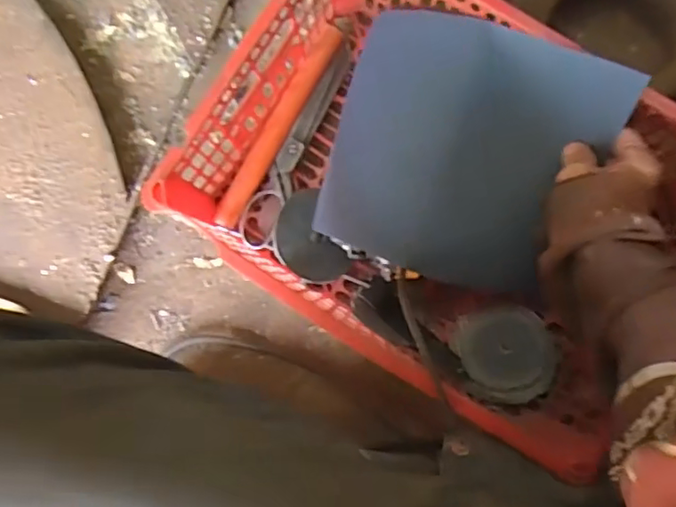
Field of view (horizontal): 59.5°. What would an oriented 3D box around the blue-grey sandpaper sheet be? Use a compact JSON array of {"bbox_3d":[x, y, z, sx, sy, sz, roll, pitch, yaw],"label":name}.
[{"bbox_3d":[0.106,-0.089,0.528,0.227,0.054,0.218,21,98,10],"label":"blue-grey sandpaper sheet"}]

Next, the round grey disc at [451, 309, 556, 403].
[{"bbox_3d":[0.166,0.099,0.583,0.088,0.024,0.094,0,80,-2],"label":"round grey disc"}]

